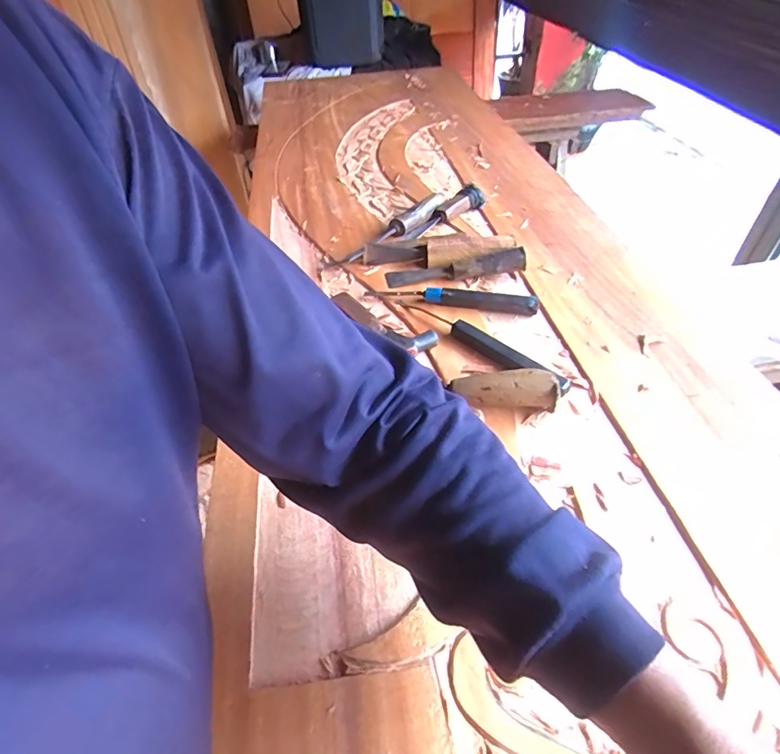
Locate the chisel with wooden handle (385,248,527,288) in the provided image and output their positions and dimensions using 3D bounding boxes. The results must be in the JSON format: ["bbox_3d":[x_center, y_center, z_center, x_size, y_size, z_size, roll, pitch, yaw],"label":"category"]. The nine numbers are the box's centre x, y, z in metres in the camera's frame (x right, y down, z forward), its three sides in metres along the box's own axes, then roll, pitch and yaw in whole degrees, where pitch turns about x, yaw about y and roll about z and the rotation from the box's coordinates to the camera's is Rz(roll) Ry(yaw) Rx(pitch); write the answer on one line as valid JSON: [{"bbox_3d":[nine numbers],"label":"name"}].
[{"bbox_3d":[0.091,-0.157,0.645,0.191,0.037,0.031,-2,46,2],"label":"chisel with wooden handle"}]

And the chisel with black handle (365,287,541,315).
[{"bbox_3d":[0.079,-0.106,0.608,0.224,0.019,0.021,6,47,11],"label":"chisel with black handle"}]

